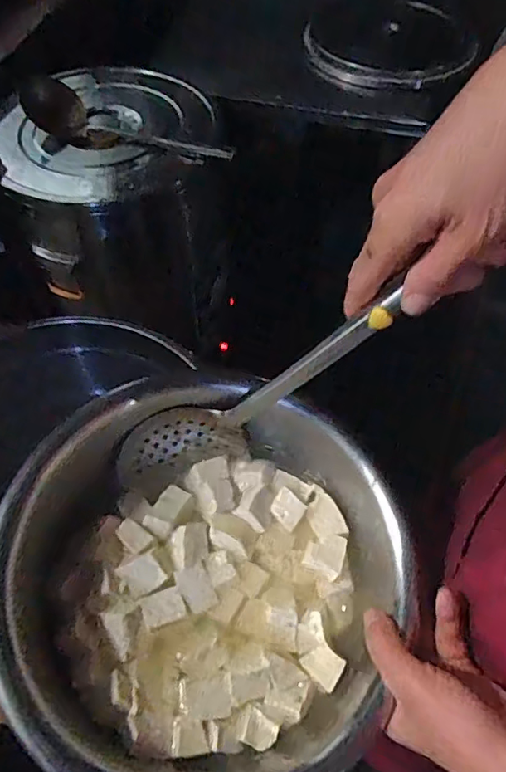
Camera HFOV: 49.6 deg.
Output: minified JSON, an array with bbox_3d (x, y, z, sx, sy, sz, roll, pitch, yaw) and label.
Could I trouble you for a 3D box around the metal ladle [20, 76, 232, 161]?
[{"bbox_3d":[-0.203,-0.432,0.901,0.357,0.063,0.091,15,57,8],"label":"metal ladle"}]

